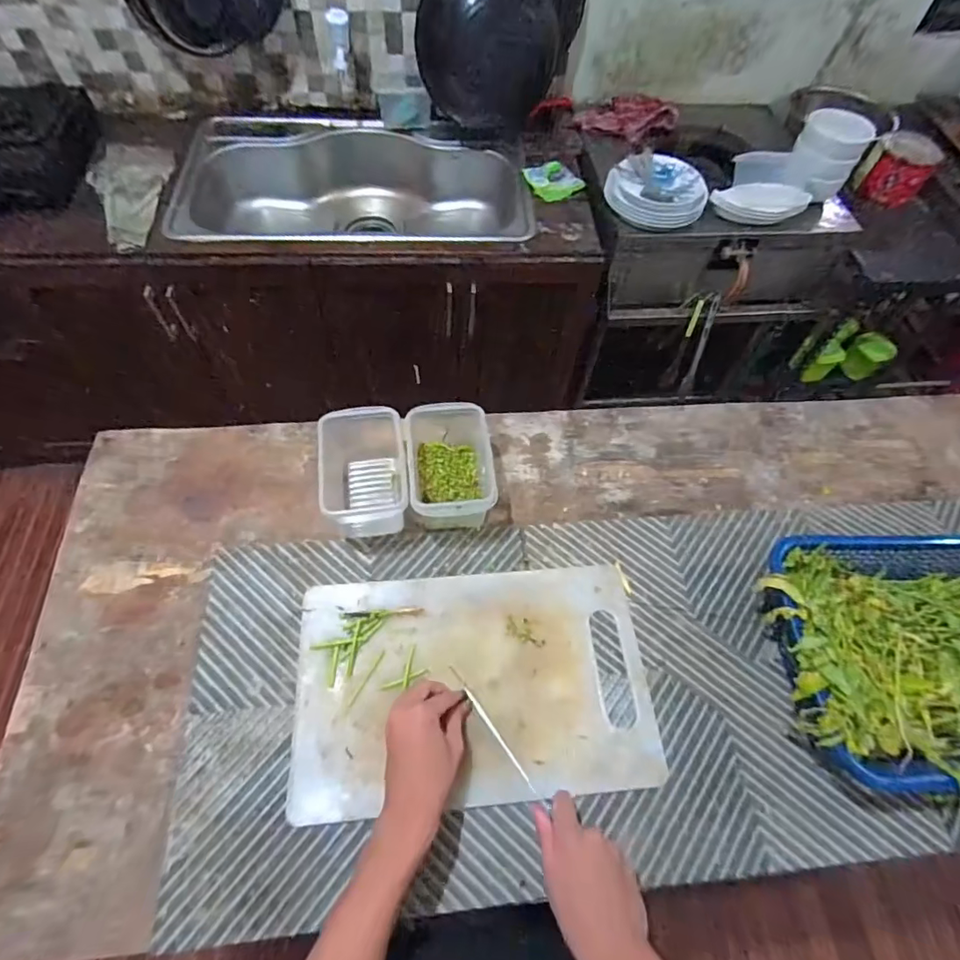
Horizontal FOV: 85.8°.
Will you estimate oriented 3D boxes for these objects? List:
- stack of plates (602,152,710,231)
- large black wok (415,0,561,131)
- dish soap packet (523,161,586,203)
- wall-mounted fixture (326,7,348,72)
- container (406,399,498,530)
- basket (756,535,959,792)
[{"bbox_3d":[0.398,-0.662,1.183,0.191,0.065,0.178,-18,61,-13],"label":"stack of plates"},{"bbox_3d":[0.020,-1.060,1.259,0.335,0.334,0.100,7,41,1],"label":"large black wok"},{"bbox_3d":[0.178,-0.731,1.264,0.102,0.039,0.119,-33,65,-20],"label":"dish soap packet"},{"bbox_3d":[-0.321,-1.012,1.187,0.045,0.101,0.042,-9,61,-8],"label":"wall-mounted fixture"},{"bbox_3d":[-0.040,-0.011,0.687,0.104,0.098,0.170,-5,59,-5],"label":"container"},{"bbox_3d":[0.493,0.194,0.581,0.328,0.100,0.253,-1,59,-3],"label":"basket"}]

